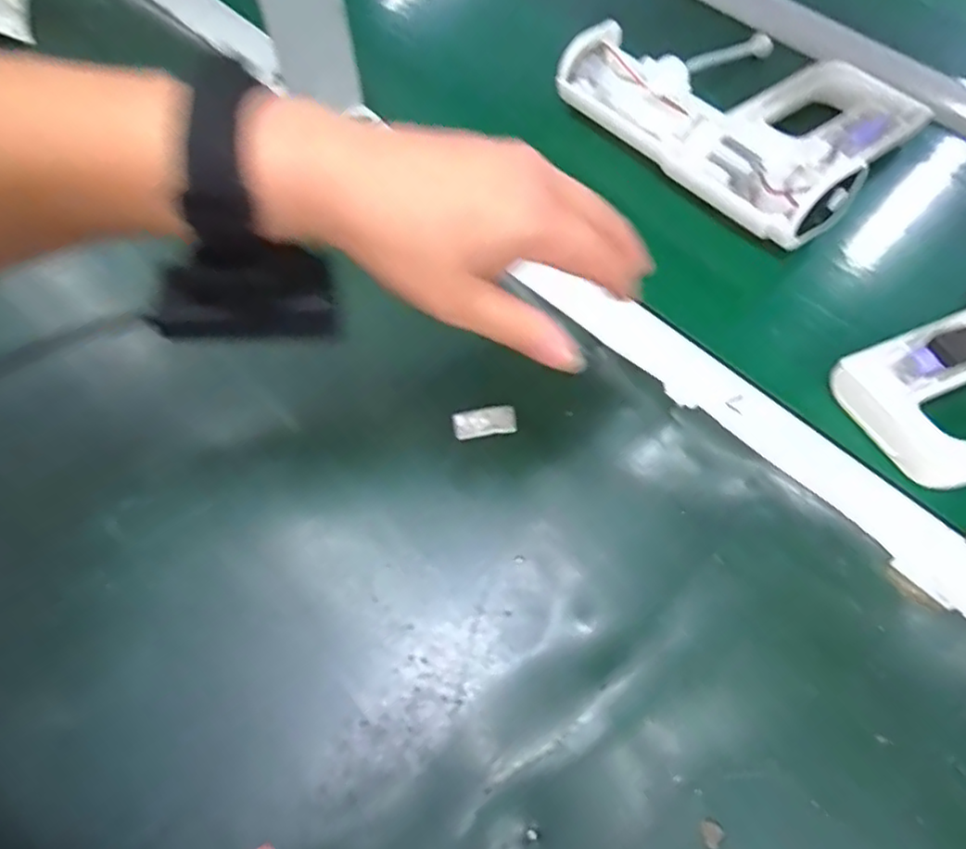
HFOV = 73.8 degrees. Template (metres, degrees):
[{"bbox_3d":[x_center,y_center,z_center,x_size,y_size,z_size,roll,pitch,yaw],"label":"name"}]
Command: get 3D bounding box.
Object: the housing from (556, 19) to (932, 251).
[{"bbox_3d":[0.187,-0.238,0.460,0.174,0.047,0.213,-41,70,-19],"label":"housing"}]

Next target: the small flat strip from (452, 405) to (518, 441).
[{"bbox_3d":[0.001,-0.001,0.368,0.036,0.005,0.015,-10,63,-6],"label":"small flat strip"}]

